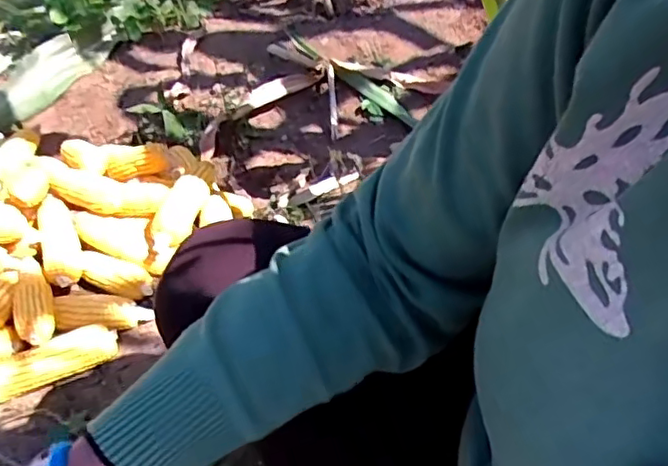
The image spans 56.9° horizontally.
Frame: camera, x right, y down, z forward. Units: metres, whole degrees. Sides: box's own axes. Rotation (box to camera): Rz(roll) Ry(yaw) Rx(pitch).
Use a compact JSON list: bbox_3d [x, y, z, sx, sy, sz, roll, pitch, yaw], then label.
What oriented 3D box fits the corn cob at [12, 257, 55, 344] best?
[{"bbox_3d":[-0.424,0.092,0.867,0.051,0.049,0.157,-20,46,-15],"label":"corn cob"}]

